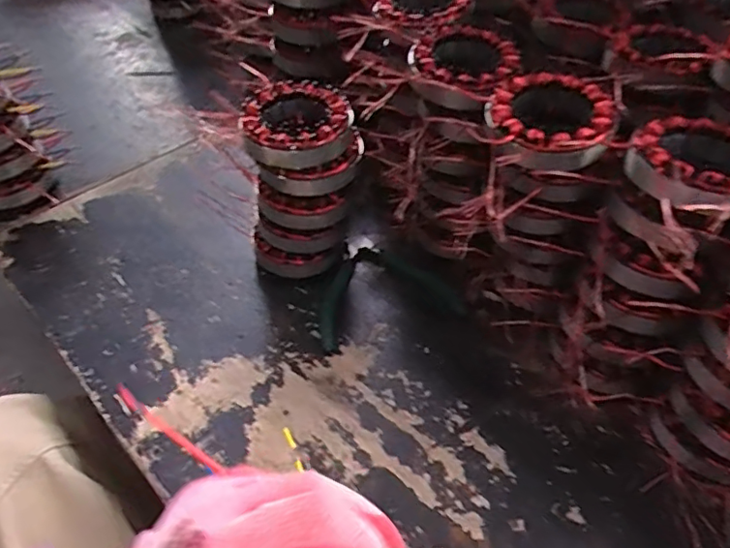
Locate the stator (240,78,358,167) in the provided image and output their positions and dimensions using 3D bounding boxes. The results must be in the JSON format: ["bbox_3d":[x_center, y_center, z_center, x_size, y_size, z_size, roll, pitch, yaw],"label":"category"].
[{"bbox_3d":[-0.055,-0.120,0.445,0.085,0.036,0.088,-2,48,2],"label":"stator"}]

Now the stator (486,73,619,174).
[{"bbox_3d":[0.133,-0.105,0.389,0.087,0.030,0.097,-9,48,-5],"label":"stator"}]

